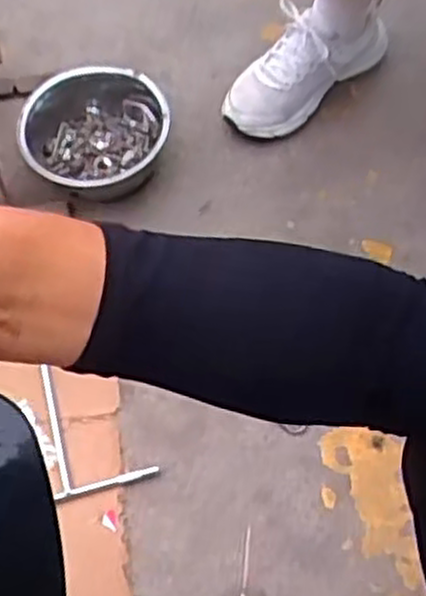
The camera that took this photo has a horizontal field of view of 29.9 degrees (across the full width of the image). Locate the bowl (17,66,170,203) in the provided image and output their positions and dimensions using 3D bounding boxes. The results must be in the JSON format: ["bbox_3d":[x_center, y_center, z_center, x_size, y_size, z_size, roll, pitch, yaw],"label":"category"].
[{"bbox_3d":[-0.145,-0.203,0.994,0.175,0.077,0.165,-1,60,1],"label":"bowl"}]

